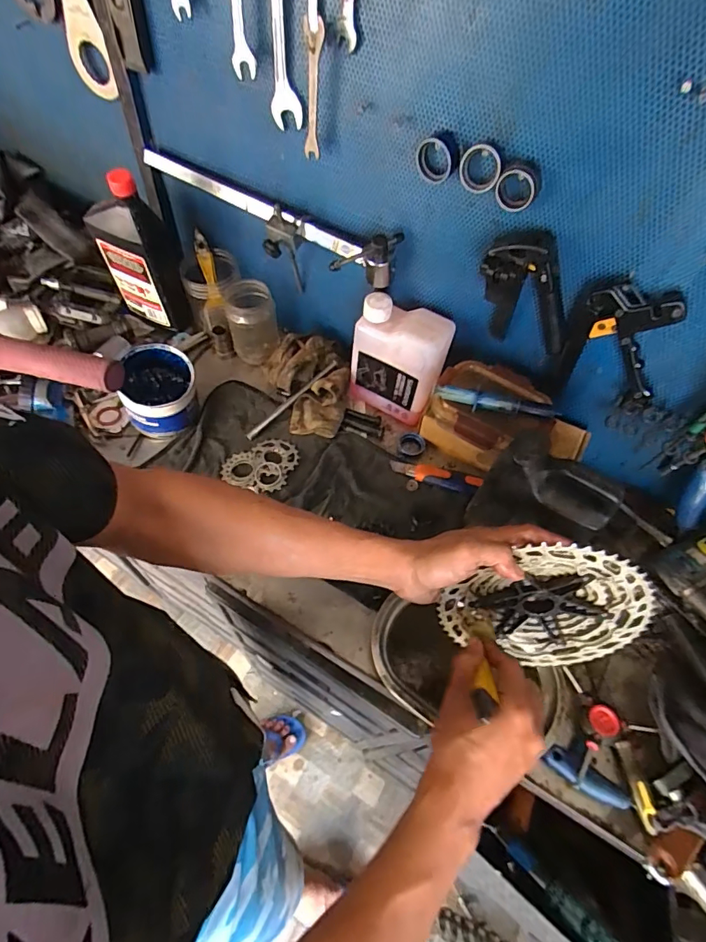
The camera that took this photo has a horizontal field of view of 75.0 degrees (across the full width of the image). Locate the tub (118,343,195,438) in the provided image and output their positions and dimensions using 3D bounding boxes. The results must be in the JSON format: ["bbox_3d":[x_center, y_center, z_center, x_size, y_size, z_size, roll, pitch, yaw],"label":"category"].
[{"bbox_3d":[-0.271,-0.108,0.656,0.096,0.096,0.097,3,58,-4],"label":"tub"}]

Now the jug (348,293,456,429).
[{"bbox_3d":[0.064,-0.155,0.656,0.125,0.168,0.055,23,59,9],"label":"jug"}]

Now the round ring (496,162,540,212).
[{"bbox_3d":[0.160,-0.277,0.451,0.037,0.042,0.013,32,61,14],"label":"round ring"}]

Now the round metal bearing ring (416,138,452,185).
[{"bbox_3d":[0.084,-0.318,0.471,0.040,0.043,0.011,38,72,-12],"label":"round metal bearing ring"}]

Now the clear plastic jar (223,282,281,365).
[{"bbox_3d":[-0.157,-0.228,0.723,0.076,0.104,0.081,-7,59,-10],"label":"clear plastic jar"}]

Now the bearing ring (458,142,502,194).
[{"bbox_3d":[0.126,-0.300,0.458,0.040,0.043,0.019,19,58,6],"label":"bearing ring"}]

